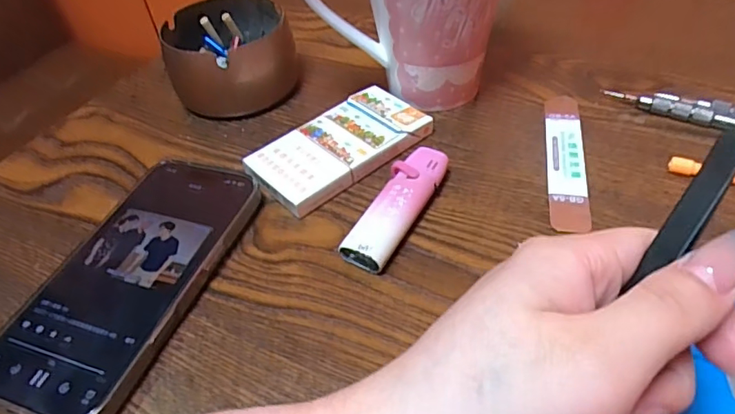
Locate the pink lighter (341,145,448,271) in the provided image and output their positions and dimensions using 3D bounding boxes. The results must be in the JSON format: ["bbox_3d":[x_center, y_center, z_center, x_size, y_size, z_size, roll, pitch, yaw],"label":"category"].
[{"bbox_3d":[0.017,-0.001,0.286,0.025,0.015,0.084,18,49,22],"label":"pink lighter"}]

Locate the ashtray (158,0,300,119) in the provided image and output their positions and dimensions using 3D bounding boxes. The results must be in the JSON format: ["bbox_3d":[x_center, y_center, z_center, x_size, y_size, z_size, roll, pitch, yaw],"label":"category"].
[{"bbox_3d":[-0.094,-0.107,0.381,0.089,0.051,0.081,-16,46,-10],"label":"ashtray"}]

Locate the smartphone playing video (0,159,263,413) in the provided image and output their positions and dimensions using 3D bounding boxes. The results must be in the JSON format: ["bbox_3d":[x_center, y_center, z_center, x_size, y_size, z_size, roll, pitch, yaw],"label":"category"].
[{"bbox_3d":[-0.118,0.032,0.269,0.076,0.015,0.147,13,48,18],"label":"smartphone playing video"}]

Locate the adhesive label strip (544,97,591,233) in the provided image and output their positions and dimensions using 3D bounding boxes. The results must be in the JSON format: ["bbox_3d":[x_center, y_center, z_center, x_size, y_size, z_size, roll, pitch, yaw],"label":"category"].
[{"bbox_3d":[0.115,-0.030,0.312,0.021,0.004,0.116,5,46,11],"label":"adhesive label strip"}]

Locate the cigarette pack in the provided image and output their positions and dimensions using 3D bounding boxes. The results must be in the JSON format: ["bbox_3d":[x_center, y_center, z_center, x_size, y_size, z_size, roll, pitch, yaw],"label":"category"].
[{"bbox_3d":[-0.017,-0.037,0.327,0.106,0.015,0.058,-33,51,-25],"label":"cigarette pack"}]

